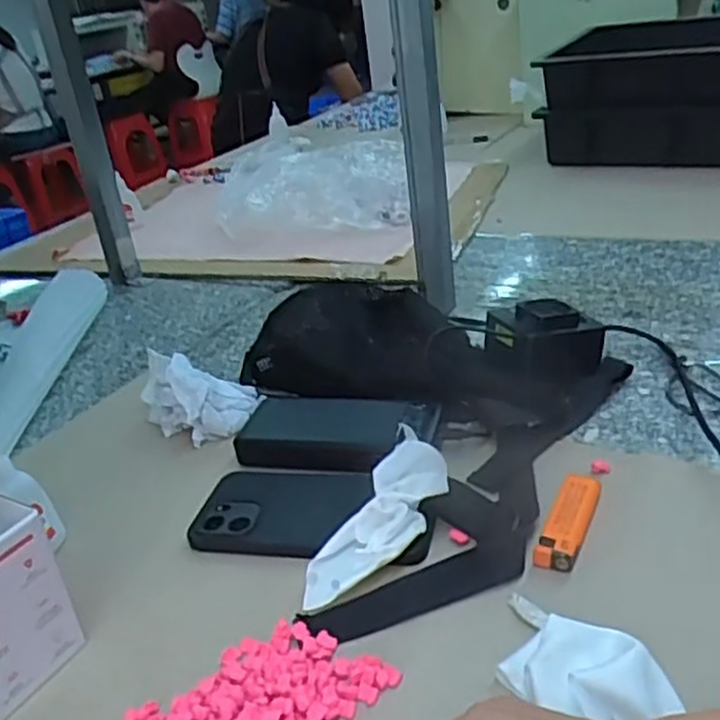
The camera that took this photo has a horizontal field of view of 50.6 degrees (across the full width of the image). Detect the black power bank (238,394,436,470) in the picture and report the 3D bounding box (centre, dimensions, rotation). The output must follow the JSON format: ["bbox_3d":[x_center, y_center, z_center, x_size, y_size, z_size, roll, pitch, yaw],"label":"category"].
[{"bbox_3d":[-0.021,0.058,0.594,0.154,0.023,0.079,2,28,20],"label":"black power bank"}]

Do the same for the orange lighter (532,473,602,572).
[{"bbox_3d":[0.132,0.099,0.476,0.025,0.013,0.085,8,30,28],"label":"orange lighter"}]

